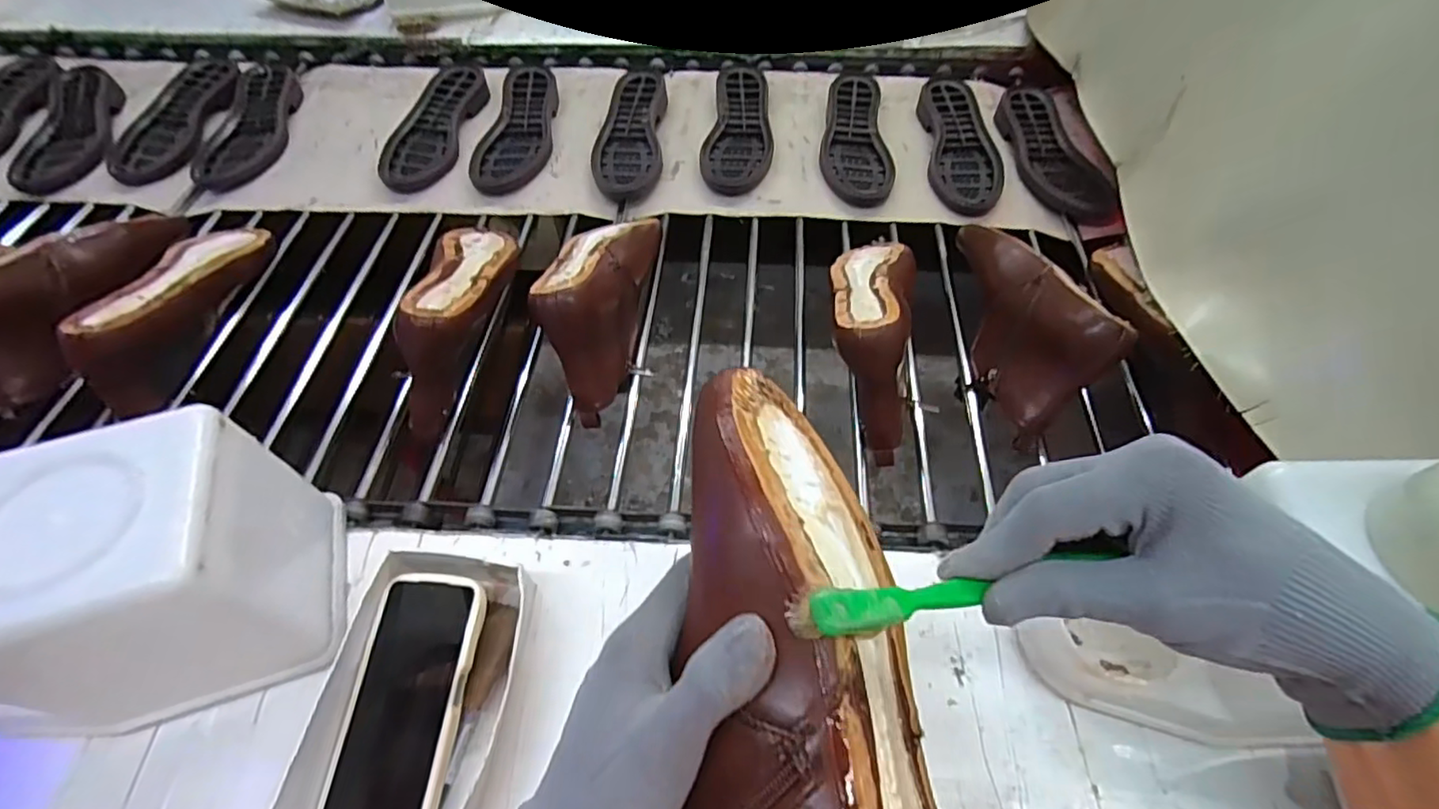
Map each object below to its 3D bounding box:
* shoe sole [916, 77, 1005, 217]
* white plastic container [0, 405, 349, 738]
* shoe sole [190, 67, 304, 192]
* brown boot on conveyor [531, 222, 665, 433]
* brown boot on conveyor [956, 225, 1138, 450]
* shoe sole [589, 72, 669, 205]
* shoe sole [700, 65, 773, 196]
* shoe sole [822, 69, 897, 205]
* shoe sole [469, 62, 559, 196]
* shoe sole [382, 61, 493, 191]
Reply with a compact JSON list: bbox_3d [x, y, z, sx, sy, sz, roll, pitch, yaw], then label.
[{"bbox_3d":[0.332,-0.361,0.856,0.091,0.023,0.272,2,56,4],"label":"shoe sole"},{"bbox_3d":[-0.371,0.112,0.410,0.157,0.165,0.136,-19,57,-11],"label":"white plastic container"},{"bbox_3d":[-0.690,-0.425,0.923,0.103,0.024,0.271,-3,56,0],"label":"shoe sole"},{"bbox_3d":[-0.133,-0.122,0.654,0.091,0.119,0.271,6,56,6],"label":"brown boot on conveyor"},{"bbox_3d":[0.299,-0.102,0.632,0.081,0.129,0.251,-9,56,-4],"label":"brown boot on conveyor"},{"bbox_3d":[-0.127,-0.392,0.883,0.093,0.031,0.255,-1,56,2],"label":"shoe sole"},{"bbox_3d":[0.031,-0.395,0.884,0.093,0.029,0.260,6,56,6],"label":"shoe sole"},{"bbox_3d":[0.187,-0.374,0.865,0.090,0.029,0.262,0,56,2],"label":"shoe sole"},{"bbox_3d":[-0.289,-0.402,0.892,0.099,0.028,0.261,0,56,2],"label":"shoe sole"},{"bbox_3d":[-0.418,-0.407,0.904,0.103,0.026,0.275,2,56,4],"label":"shoe sole"}]

